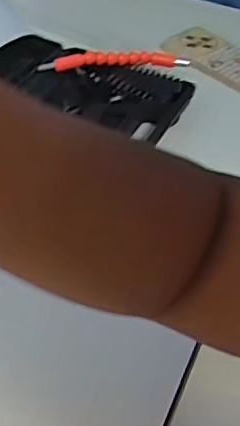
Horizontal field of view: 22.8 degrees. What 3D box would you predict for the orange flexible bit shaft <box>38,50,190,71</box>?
[{"bbox_3d":[-0.006,-0.176,0.682,0.167,0.022,0.017,-1,43,-8],"label":"orange flexible bit shaft"}]

